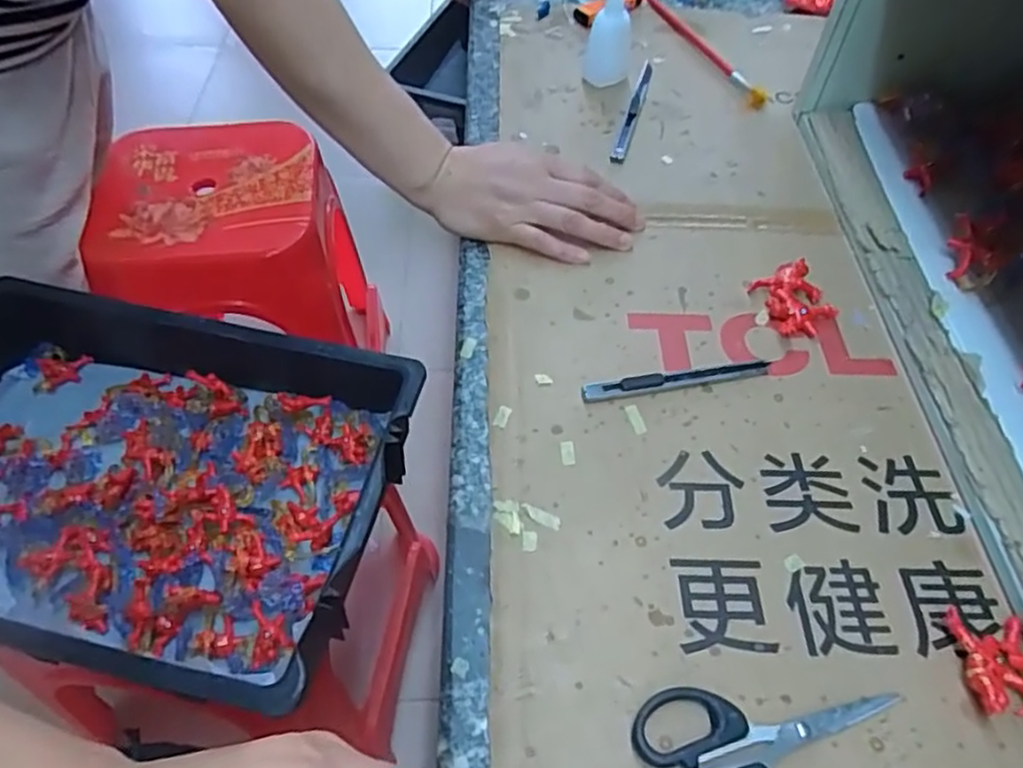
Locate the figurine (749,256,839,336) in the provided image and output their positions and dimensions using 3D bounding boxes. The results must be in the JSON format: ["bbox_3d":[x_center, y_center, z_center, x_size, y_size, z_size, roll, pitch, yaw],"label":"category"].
[{"bbox_3d":[0.195,-0.058,0.478,0.046,0.015,0.053,-14,55,-13],"label":"figurine"}]

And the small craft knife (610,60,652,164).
[{"bbox_3d":[0.108,-0.241,0.612,0.011,0.013,0.141,16,54,9],"label":"small craft knife"}]

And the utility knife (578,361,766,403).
[{"bbox_3d":[0.105,-0.003,0.436,0.123,0.007,0.013,-9,54,-10],"label":"utility knife"}]

